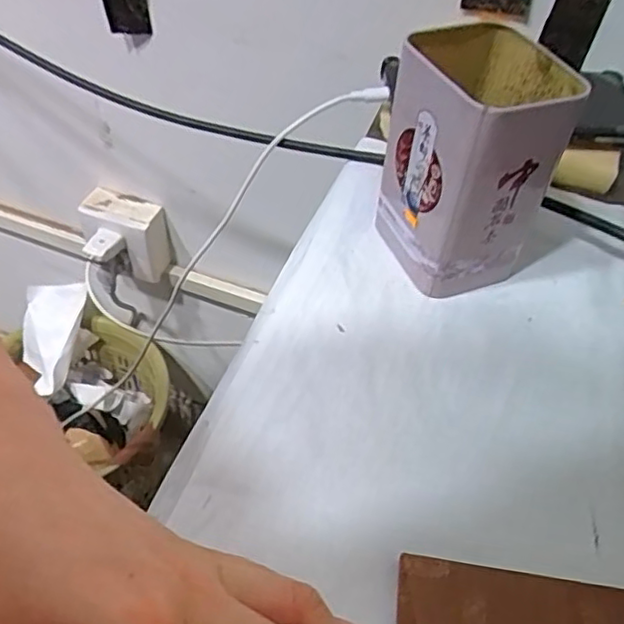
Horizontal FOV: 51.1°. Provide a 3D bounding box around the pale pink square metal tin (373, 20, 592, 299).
[{"bbox_3d":[0.078,-0.073,0.330,0.068,0.116,0.079,-31,57,-26],"label":"pale pink square metal tin"}]

